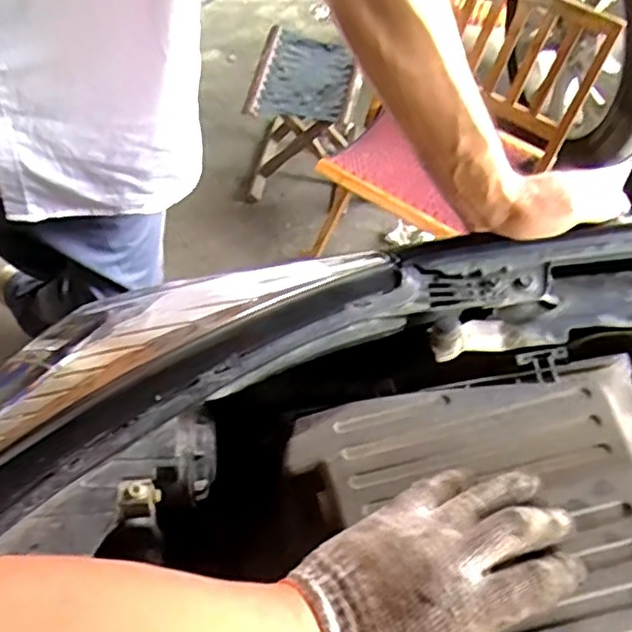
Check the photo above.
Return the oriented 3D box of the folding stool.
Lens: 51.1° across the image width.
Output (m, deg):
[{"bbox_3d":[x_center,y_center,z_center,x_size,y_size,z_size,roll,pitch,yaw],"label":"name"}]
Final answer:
[{"bbox_3d":[-0.028,-0.470,1.605,0.251,0.315,0.280,5,58,2],"label":"folding stool"}]

